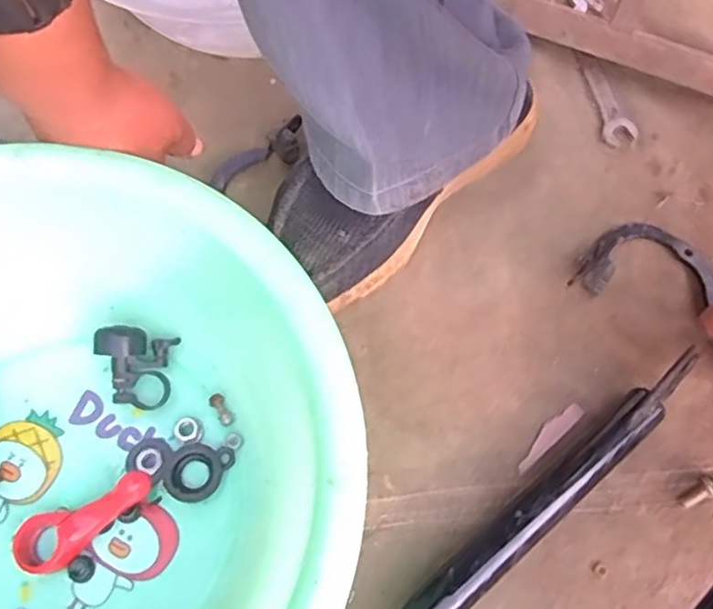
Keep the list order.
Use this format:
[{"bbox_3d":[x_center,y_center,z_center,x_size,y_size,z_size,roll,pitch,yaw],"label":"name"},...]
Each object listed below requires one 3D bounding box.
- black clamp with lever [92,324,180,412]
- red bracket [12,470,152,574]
[{"bbox_3d":[-0.147,0.041,0.447,0.047,0.033,0.048,0,65,-1],"label":"black clamp with lever"},{"bbox_3d":[-0.162,0.128,0.405,0.091,0.017,0.033,-32,69,-1],"label":"red bracket"}]

